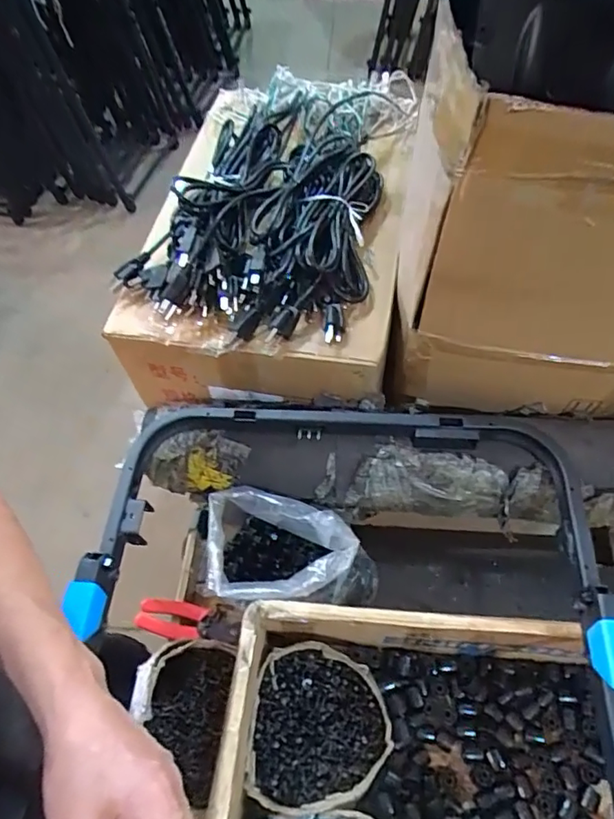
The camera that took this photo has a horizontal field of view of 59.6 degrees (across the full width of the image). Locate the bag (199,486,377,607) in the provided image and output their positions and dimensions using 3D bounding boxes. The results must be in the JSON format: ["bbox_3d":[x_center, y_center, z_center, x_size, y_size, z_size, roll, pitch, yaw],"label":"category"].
[{"bbox_3d":[-0.035,0.188,0.664,0.195,0.129,0.127,14,60,11],"label":"bag"}]

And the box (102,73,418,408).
[{"bbox_3d":[-0.039,-0.282,0.786,0.350,0.165,0.547,7,59,7],"label":"box"}]

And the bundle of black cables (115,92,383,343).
[{"bbox_3d":[-0.025,-0.315,0.731,0.290,0.090,0.512,16,60,12],"label":"bundle of black cables"}]

